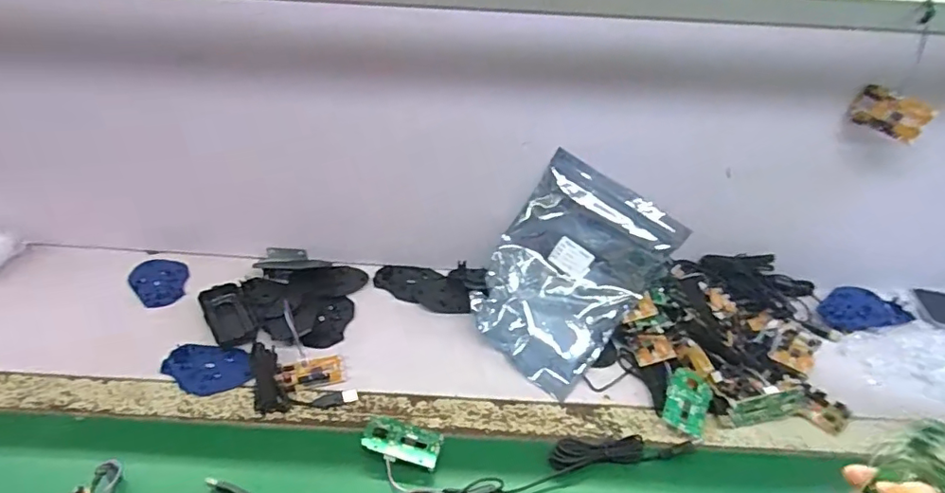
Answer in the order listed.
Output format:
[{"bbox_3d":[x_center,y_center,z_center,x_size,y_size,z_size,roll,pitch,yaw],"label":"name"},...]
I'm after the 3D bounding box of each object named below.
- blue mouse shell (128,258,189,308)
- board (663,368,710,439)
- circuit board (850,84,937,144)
[{"bbox_3d":[-0.441,0.048,0.770,0.070,0.014,0.113,-22,44,-31],"label":"blue mouse shell"},{"bbox_3d":[0.241,0.173,0.612,0.045,0.004,0.077,24,49,10],"label":"board"},{"bbox_3d":[0.489,-0.156,0.636,0.079,0.047,0.018,26,41,23],"label":"circuit board"}]

